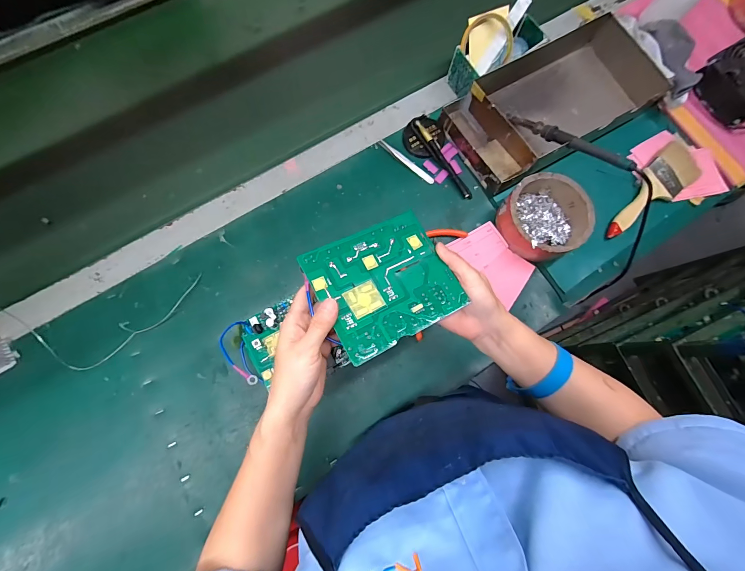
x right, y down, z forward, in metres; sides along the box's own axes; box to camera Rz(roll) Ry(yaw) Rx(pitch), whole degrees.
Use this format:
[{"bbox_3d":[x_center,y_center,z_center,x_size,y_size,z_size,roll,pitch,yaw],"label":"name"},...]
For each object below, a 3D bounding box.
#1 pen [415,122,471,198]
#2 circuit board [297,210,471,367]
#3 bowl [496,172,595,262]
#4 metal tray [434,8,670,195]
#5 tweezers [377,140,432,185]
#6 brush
[{"bbox_3d":[0.116,-0.205,0.531,0.012,0.018,0.150,-32,80,-8],"label":"pen"},{"bbox_3d":[0.012,-0.005,0.313,0.128,0.004,0.114,-25,74,-19],"label":"circuit board"},{"bbox_3d":[0.256,-0.099,0.494,0.119,0.055,0.118,0,78,-2],"label":"bowl"},{"bbox_3d":[0.285,-0.295,0.532,0.316,0.068,0.173,-32,80,-8],"label":"metal tray"},{"bbox_3d":[0.055,-0.200,0.531,0.108,0.008,0.011,37,79,6],"label":"tweezers"},{"bbox_3d":[0.452,-0.150,0.529,0.193,0.031,0.068,-41,82,-10],"label":"brush"}]

